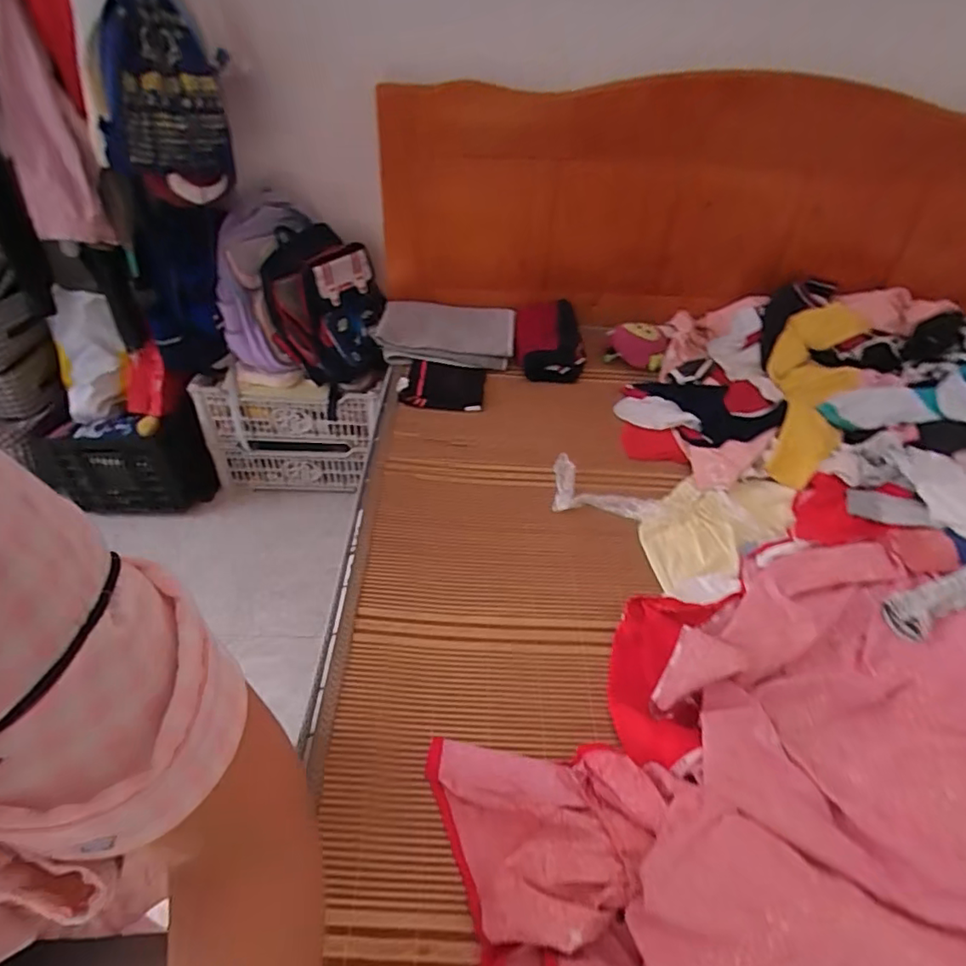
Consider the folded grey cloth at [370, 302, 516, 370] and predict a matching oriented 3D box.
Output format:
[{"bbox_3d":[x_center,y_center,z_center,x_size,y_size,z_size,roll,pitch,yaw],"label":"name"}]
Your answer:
[{"bbox_3d":[-0.096,-0.378,1.494,0.349,0.086,0.197,2,43,-2],"label":"folded grey cloth"}]

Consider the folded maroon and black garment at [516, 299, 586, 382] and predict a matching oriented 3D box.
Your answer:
[{"bbox_3d":[0.169,-0.363,1.469,0.169,0.123,0.208,4,43,1],"label":"folded maroon and black garment"}]

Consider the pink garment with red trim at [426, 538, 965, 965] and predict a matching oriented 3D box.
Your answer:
[{"bbox_3d":[0.483,0.351,0.708,1.066,0.083,0.789,7,43,5],"label":"pink garment with red trim"}]

